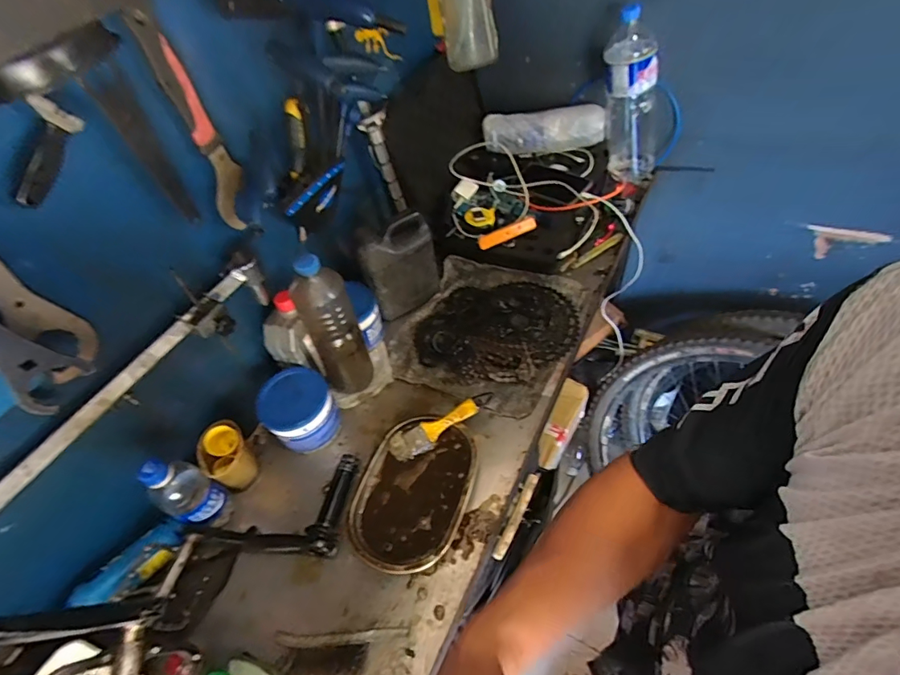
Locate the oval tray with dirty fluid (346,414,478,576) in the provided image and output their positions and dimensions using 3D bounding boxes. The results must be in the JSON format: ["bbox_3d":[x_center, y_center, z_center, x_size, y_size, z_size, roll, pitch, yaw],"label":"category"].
[{"bbox_3d":[-0.051,0.210,0.649,0.151,0.029,0.212,12,56,18],"label":"oval tray with dirty fluid"}]

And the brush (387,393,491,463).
[{"bbox_3d":[-0.011,0.134,0.692,0.165,0.012,0.042,-26,79,0],"label":"brush"}]

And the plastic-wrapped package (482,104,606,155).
[{"bbox_3d":[0.198,-0.442,0.987,0.248,0.076,0.080,7,54,15],"label":"plastic-wrapped package"}]

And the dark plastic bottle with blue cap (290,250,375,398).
[{"bbox_3d":[-0.175,-0.019,0.694,0.080,0.252,0.070,-21,52,-6],"label":"dark plastic bottle with blue cap"}]

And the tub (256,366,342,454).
[{"bbox_3d":[-0.232,0.111,0.710,0.105,0.088,0.099,-5,52,6],"label":"tub"}]

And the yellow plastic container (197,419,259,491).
[{"bbox_3d":[-0.319,0.174,0.675,0.070,0.097,0.064,-2,50,3],"label":"yellow plastic container"}]

